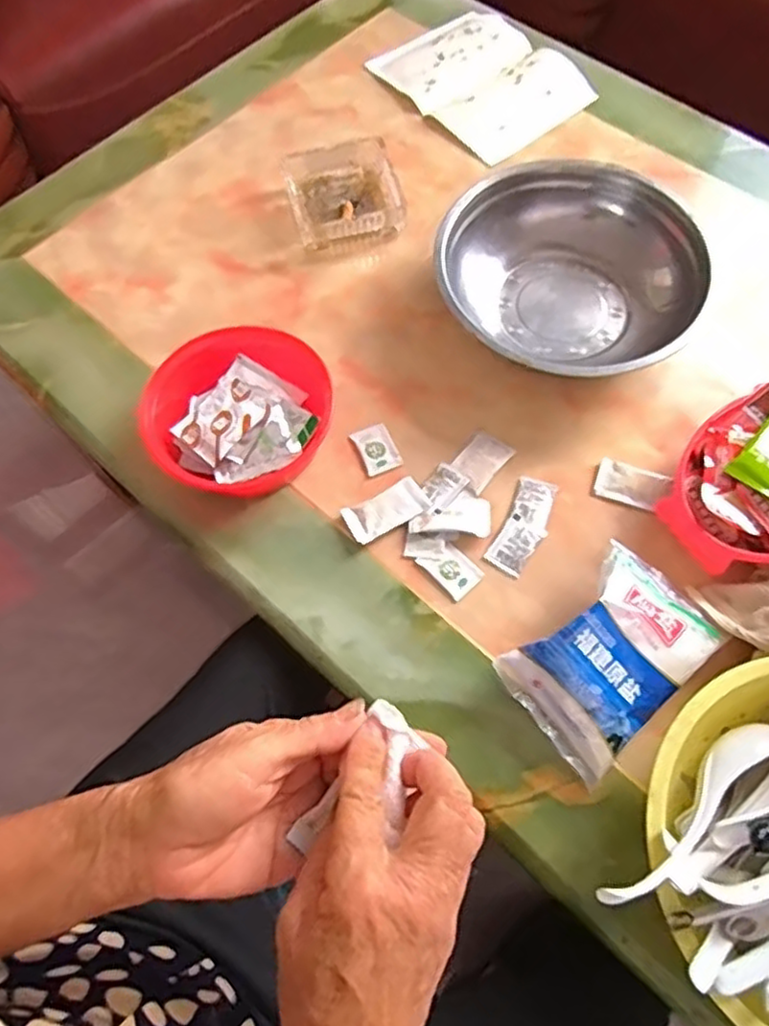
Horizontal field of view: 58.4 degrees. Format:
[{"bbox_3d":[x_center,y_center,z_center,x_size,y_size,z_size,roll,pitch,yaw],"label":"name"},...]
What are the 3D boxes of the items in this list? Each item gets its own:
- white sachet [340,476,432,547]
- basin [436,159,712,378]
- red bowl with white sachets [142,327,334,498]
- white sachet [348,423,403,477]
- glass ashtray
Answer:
[{"bbox_3d":[0.002,-0.003,0.620,0.076,0.009,0.039,-28,67,-10],"label":"white sachet"},{"bbox_3d":[0.177,-0.226,0.678,0.233,0.089,0.234,-1,65,2],"label":"basin"},{"bbox_3d":[-0.136,-0.093,0.642,0.155,0.062,0.153,-1,65,2],"label":"red bowl with white sachets"},{"bbox_3d":[-0.008,-0.060,0.654,0.035,0.005,0.050,-23,66,-8],"label":"white sachet"},{"bbox_3d":[-0.047,-0.359,0.782,0.124,0.030,0.135,-16,65,-5],"label":"glass ashtray"}]

